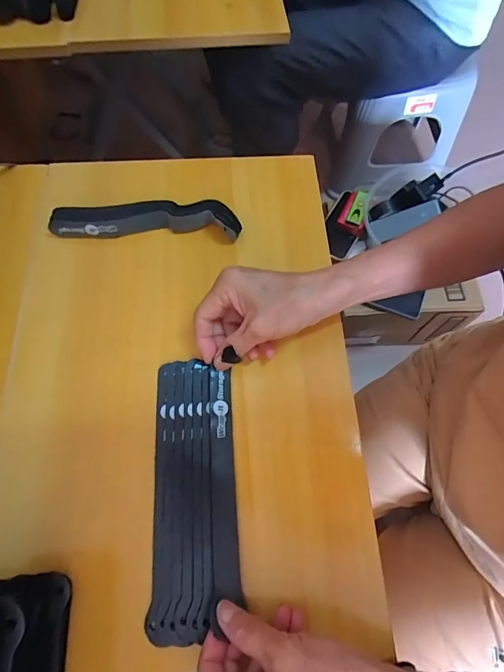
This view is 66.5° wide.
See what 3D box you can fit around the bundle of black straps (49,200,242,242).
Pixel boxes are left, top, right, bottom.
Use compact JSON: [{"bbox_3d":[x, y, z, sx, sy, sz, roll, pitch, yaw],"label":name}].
[{"bbox_3d":[-0.105,-0.118,0.387,0.184,0.027,0.036,2,68,-1],"label":"bundle of black straps"}]

